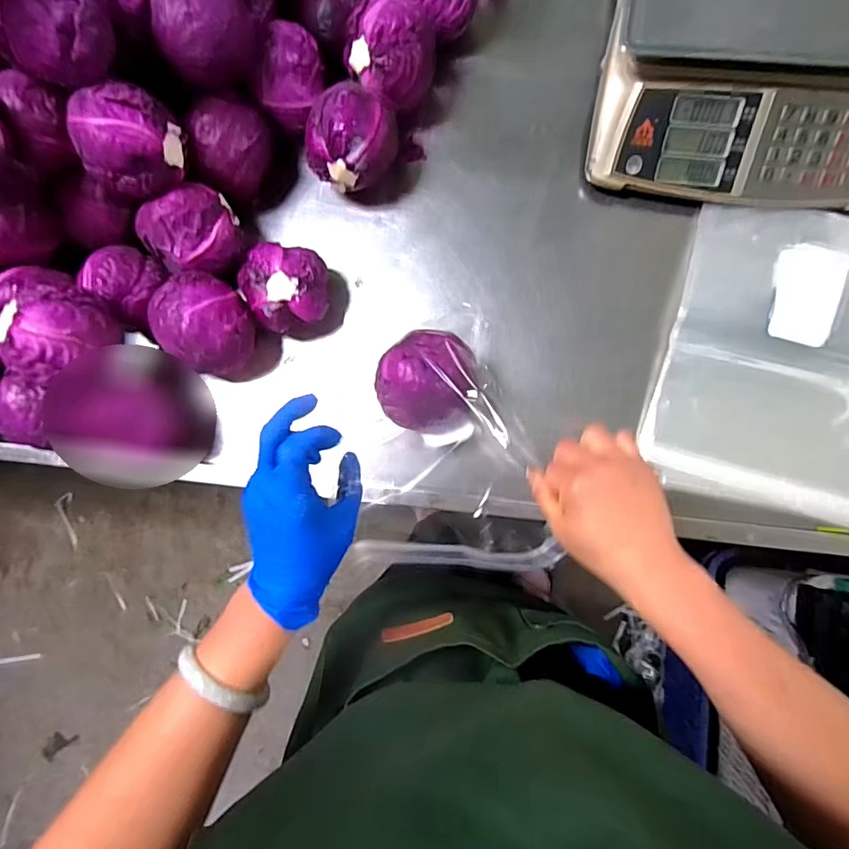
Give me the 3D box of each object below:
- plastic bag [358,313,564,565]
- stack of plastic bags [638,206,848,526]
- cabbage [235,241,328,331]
[{"bbox_3d":[0.031,0.019,0.498,0.186,0.195,0.223,7,86,6],"label":"plastic bag"},{"bbox_3d":[0.433,-0.077,0.560,0.291,0.036,0.356,13,87,6],"label":"stack of plastic bags"},{"bbox_3d":[-0.167,-0.164,0.595,0.096,0.080,0.101,7,86,6],"label":"cabbage"}]

